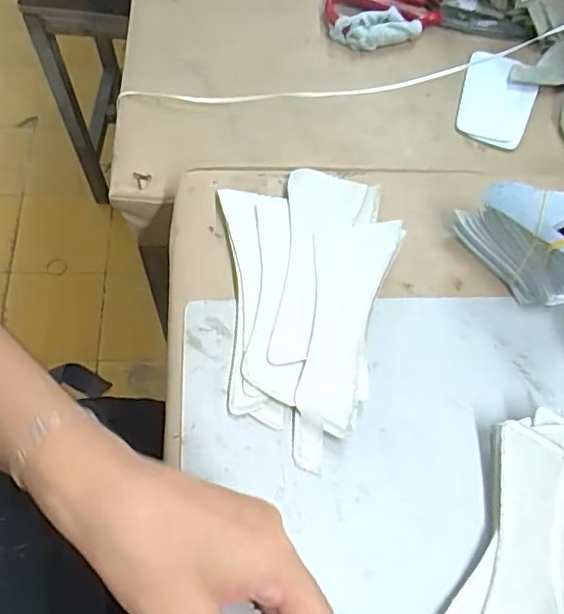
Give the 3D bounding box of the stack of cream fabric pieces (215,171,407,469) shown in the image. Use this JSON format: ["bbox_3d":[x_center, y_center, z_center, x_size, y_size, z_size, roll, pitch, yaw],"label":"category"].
[{"bbox_3d":[0.023,-0.001,0.404,0.119,0.029,0.204,-3,66,-6],"label":"stack of cream fabric pieces"}]

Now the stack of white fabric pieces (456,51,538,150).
[{"bbox_3d":[0.200,-0.193,0.541,0.067,0.017,0.095,20,66,5],"label":"stack of white fabric pieces"}]

